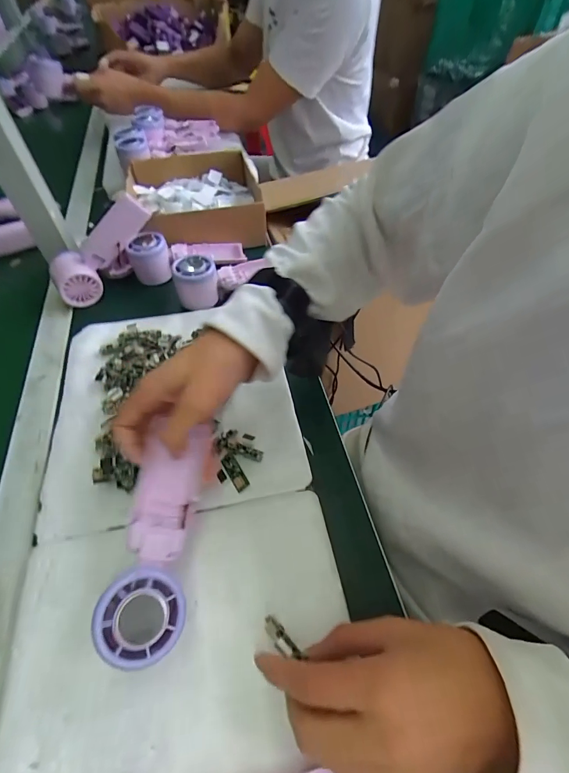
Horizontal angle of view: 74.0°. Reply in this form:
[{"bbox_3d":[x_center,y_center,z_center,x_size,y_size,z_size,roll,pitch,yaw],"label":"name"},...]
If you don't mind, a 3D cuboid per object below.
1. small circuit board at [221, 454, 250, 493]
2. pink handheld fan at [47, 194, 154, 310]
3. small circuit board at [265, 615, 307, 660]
[{"bbox_3d":[-0.047,0.079,0.355,0.013,0.005,0.038,-28,57,-18],"label":"small circuit board"},{"bbox_3d":[-0.250,-0.187,0.505,0.162,0.061,0.045,-44,57,13],"label":"pink handheld fan"},{"bbox_3d":[-0.003,0.176,0.265,0.011,0.008,0.033,-38,39,-24],"label":"small circuit board"}]

